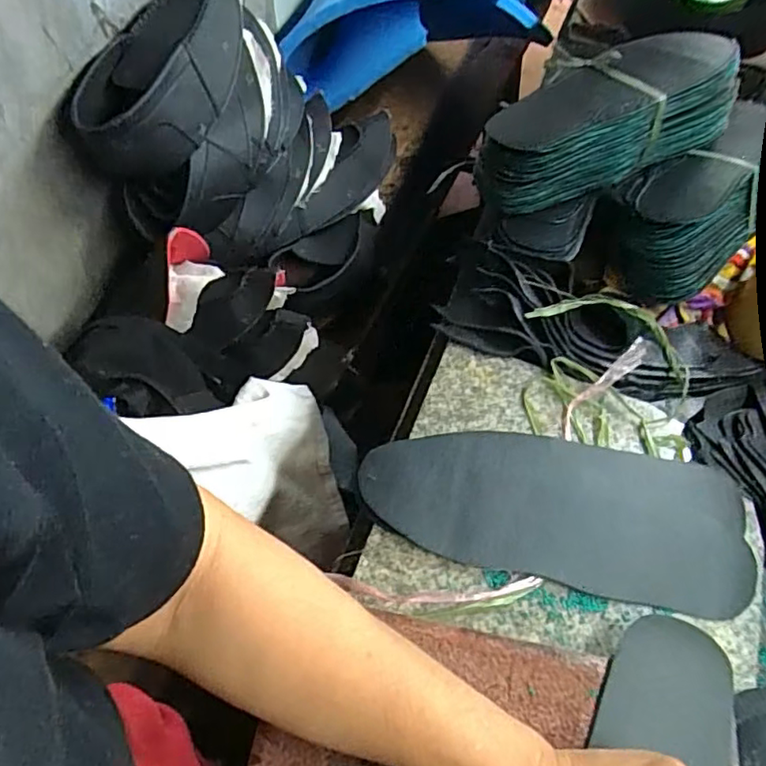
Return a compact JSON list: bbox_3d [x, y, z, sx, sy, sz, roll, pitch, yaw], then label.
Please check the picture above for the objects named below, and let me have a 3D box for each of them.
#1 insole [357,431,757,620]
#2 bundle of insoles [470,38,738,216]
[{"bbox_3d":[0.128,0.090,0.449,0.279,0.011,0.116,9,59,4],"label":"insole"},{"bbox_3d":[0.205,-0.241,0.567,0.275,0.088,0.095,-26,63,-16],"label":"bundle of insoles"}]

